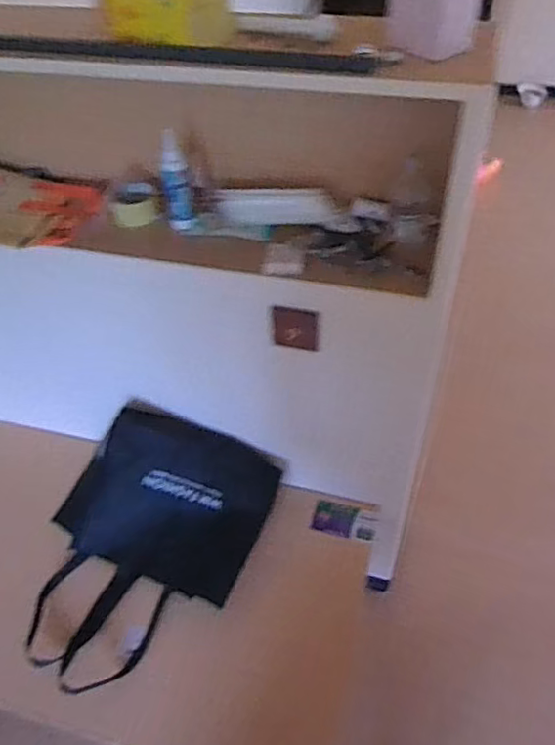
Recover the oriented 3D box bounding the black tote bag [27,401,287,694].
[{"bbox_3d":[-0.293,0.339,1.223,0.430,0.225,0.550,18,51,19],"label":"black tote bag"}]

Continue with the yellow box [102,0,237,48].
[{"bbox_3d":[-0.148,-0.491,0.791,0.169,0.071,0.090,18,50,18],"label":"yellow box"}]

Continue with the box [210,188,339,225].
[{"bbox_3d":[-0.007,-0.303,1.069,0.217,0.039,0.069,5,48,8],"label":"box"}]

